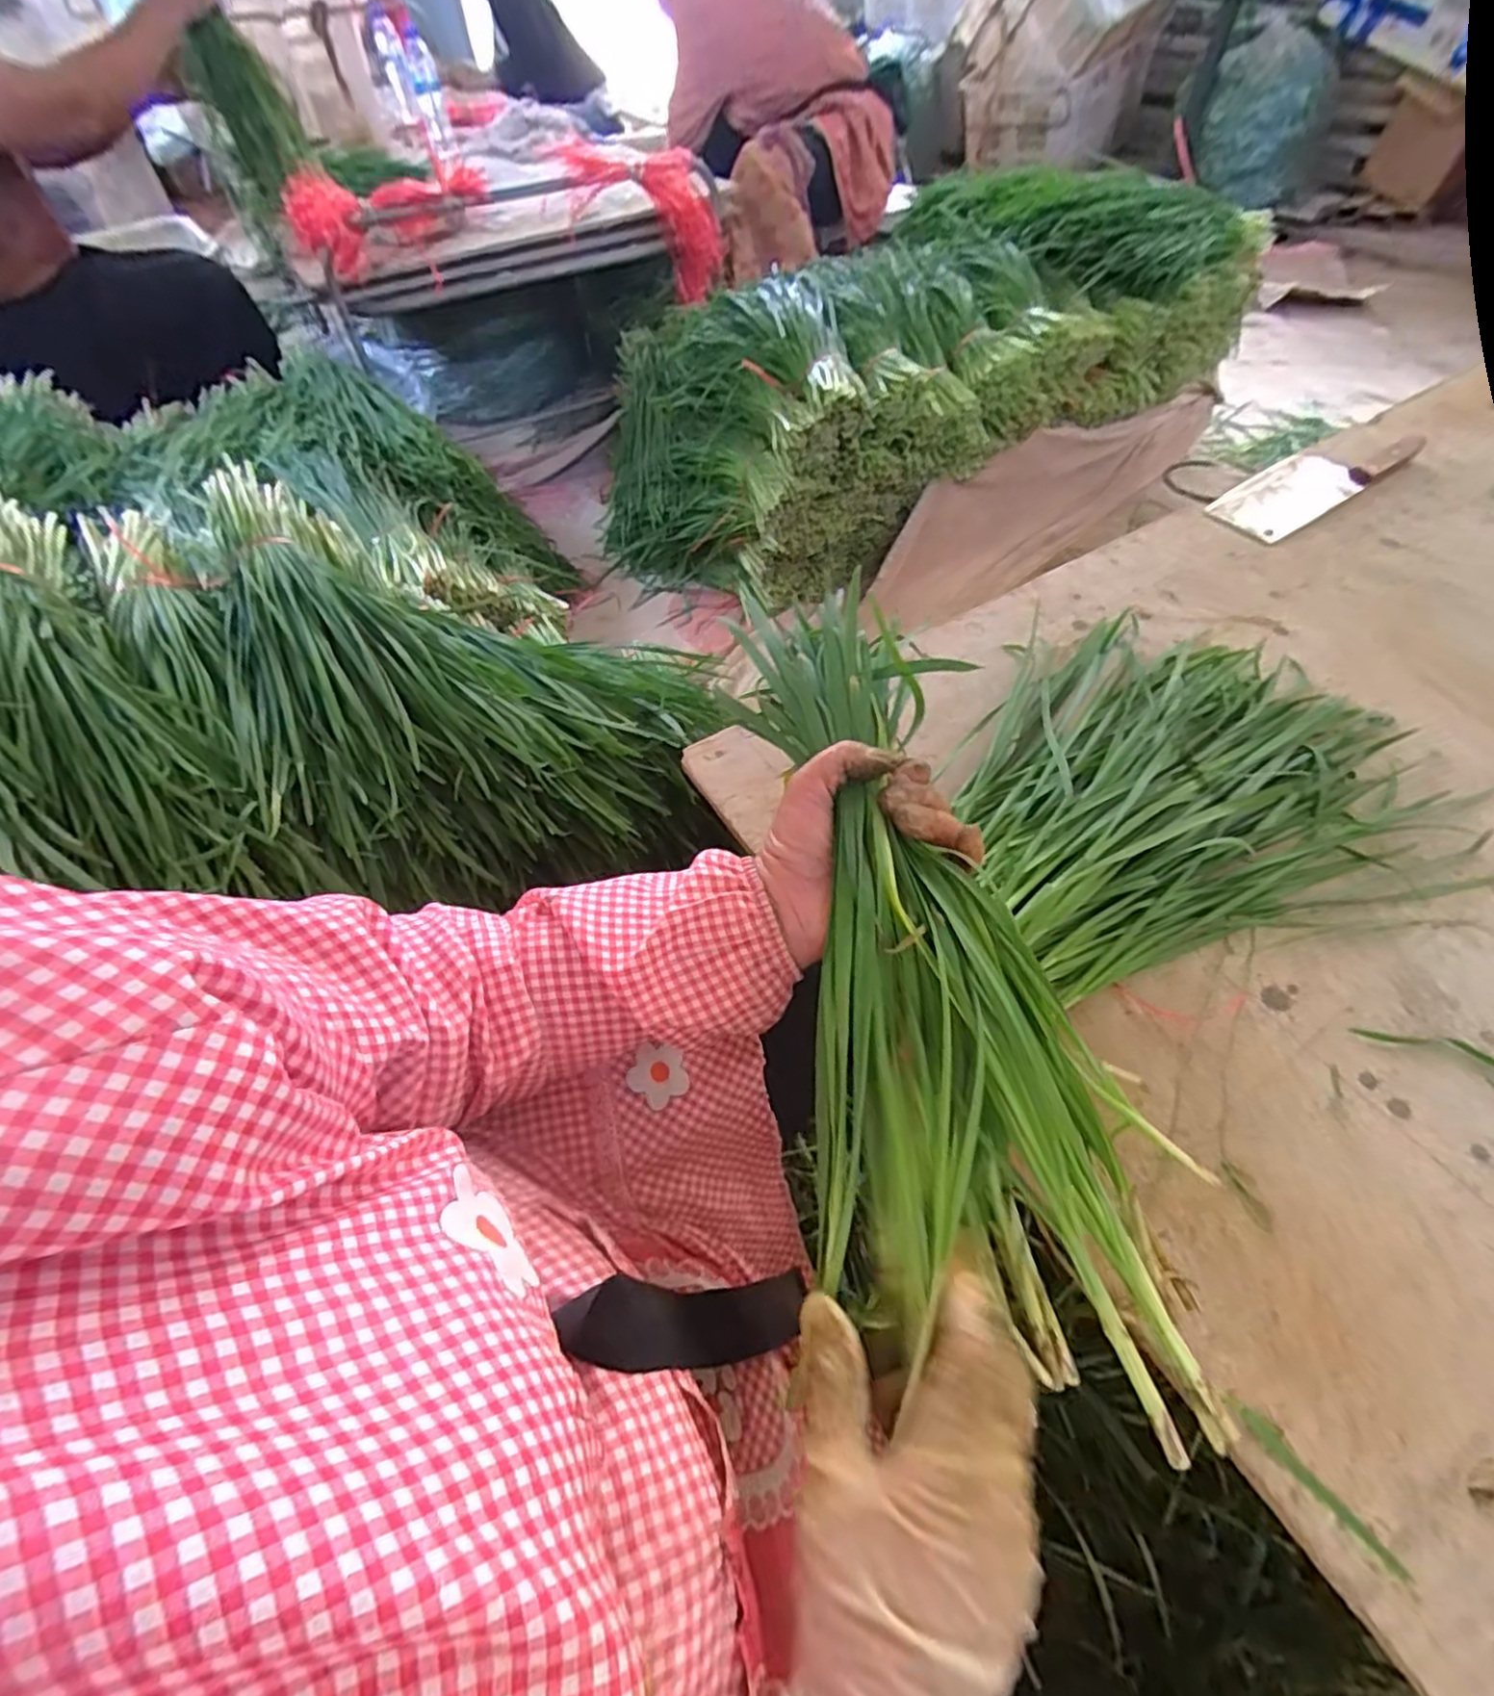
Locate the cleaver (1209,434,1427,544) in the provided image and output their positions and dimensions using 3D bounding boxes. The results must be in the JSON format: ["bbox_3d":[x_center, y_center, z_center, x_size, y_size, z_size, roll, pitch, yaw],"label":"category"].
[{"bbox_3d":[0.663,-0.432,0.800,0.293,0.018,0.089,-29,58,-15],"label":"cleaver"}]

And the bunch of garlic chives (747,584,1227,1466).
[{"bbox_3d":[0.078,0.047,0.339,0.149,0.077,0.388,-12,68,-4],"label":"bunch of garlic chives"}]

